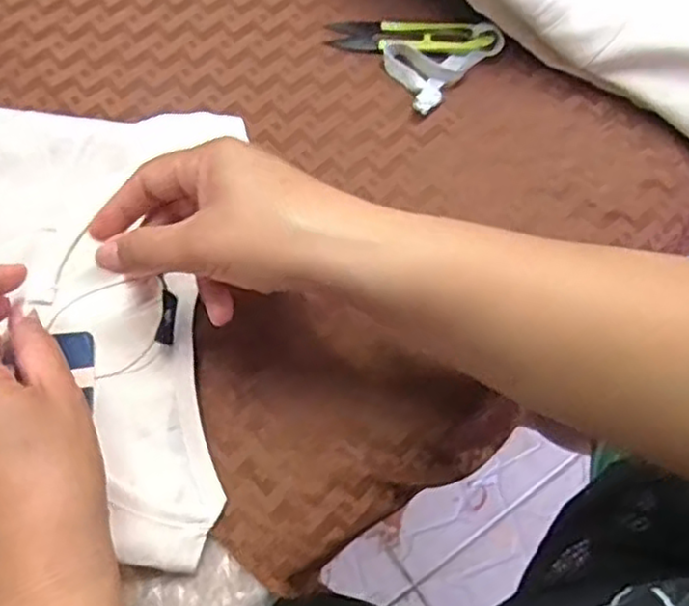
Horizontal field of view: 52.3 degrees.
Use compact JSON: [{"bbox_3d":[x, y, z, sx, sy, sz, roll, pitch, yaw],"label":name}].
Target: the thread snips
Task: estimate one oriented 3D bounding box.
[{"bbox_3d":[0.040,-0.163,0.428,0.098,0.013,0.025,10,72,2],"label":"thread snips"}]

